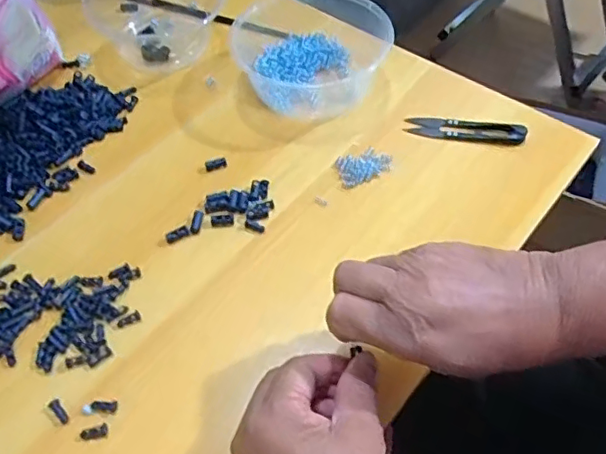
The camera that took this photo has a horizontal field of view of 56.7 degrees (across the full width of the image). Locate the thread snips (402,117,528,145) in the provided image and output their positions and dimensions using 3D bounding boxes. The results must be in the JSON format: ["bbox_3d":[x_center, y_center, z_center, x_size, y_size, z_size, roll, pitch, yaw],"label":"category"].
[{"bbox_3d":[0.143,-0.087,0.498,0.103,0.009,0.026,11,55,10],"label":"thread snips"}]

